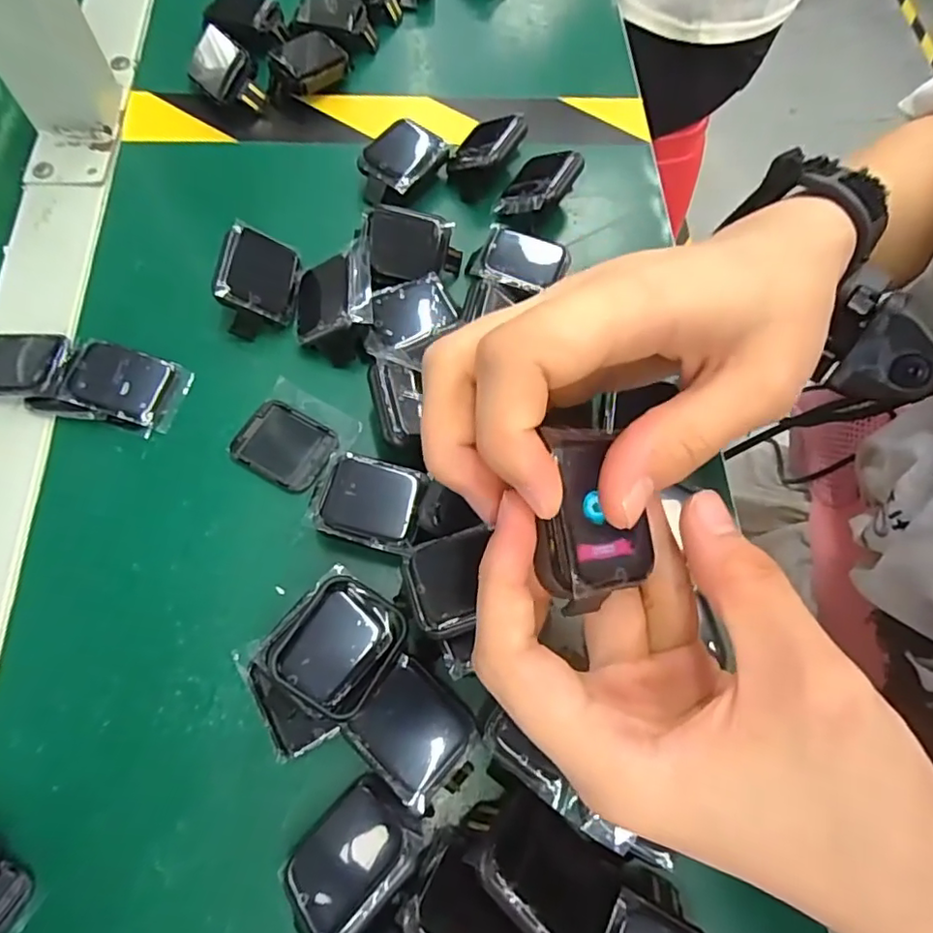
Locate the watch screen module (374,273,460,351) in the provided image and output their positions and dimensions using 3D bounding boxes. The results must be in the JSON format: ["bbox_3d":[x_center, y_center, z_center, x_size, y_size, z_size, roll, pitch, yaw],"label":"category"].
[{"bbox_3d":[-0.026,-0.072,0.268,0.038,0.006,0.032,-22,72,-15],"label":"watch screen module"}]

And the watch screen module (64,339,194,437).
[{"bbox_3d":[-0.149,-0.036,0.254,0.046,0.004,0.033,18,63,-17],"label":"watch screen module"}]

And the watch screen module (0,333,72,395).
[{"bbox_3d":[-0.198,-0.046,0.255,0.043,0.005,0.032,1,68,-4],"label":"watch screen module"}]

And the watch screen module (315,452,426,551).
[{"bbox_3d":[-0.039,0.013,0.233,0.038,0.004,0.035,17,65,-1],"label":"watch screen module"}]

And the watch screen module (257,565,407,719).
[{"bbox_3d":[-0.046,0.061,0.207,0.040,0.010,0.045,32,57,7],"label":"watch screen module"}]

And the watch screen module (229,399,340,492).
[{"bbox_3d":[-0.080,-0.010,0.255,0.042,0.004,0.033,27,69,7],"label":"watch screen module"}]

